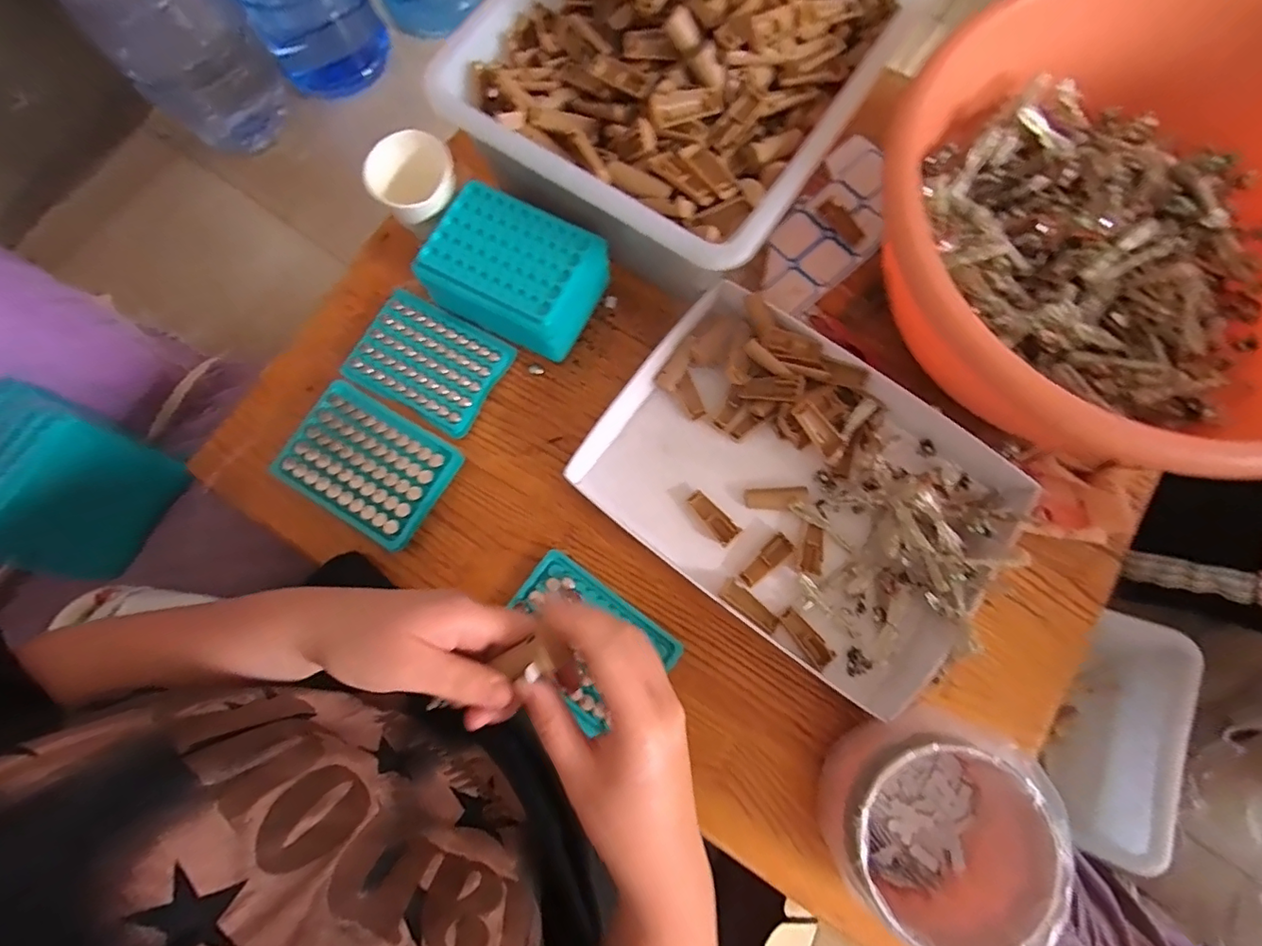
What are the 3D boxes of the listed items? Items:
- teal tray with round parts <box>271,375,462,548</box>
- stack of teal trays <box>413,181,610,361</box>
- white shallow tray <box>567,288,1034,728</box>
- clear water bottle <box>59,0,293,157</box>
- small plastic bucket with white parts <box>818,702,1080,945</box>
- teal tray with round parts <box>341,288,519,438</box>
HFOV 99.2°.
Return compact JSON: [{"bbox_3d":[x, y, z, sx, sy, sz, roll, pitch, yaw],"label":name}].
[{"bbox_3d":[-0.218,-0.007,0.449,0.130,0.019,0.096,32,81,7],"label":"teal tray with round parts"},{"bbox_3d":[-0.097,-0.167,0.460,0.128,0.069,0.100,26,80,6],"label":"stack of teal trays"},{"bbox_3d":[0.130,0.009,0.424,0.301,0.052,0.216,37,82,8],"label":"white shallow tray"},{"bbox_3d":[-0.874,-0.847,0.998,0.242,0.438,0.268,-43,81,-7],"label":"clear water bottle"},{"bbox_3d":[0.192,0.221,0.346,0.118,0.078,0.120,0,79,1],"label":"small plastic bucket with white parts"},{"bbox_3d":[-0.178,-0.099,0.474,0.125,0.009,0.092,28,81,6],"label":"teal tray with round parts"}]

